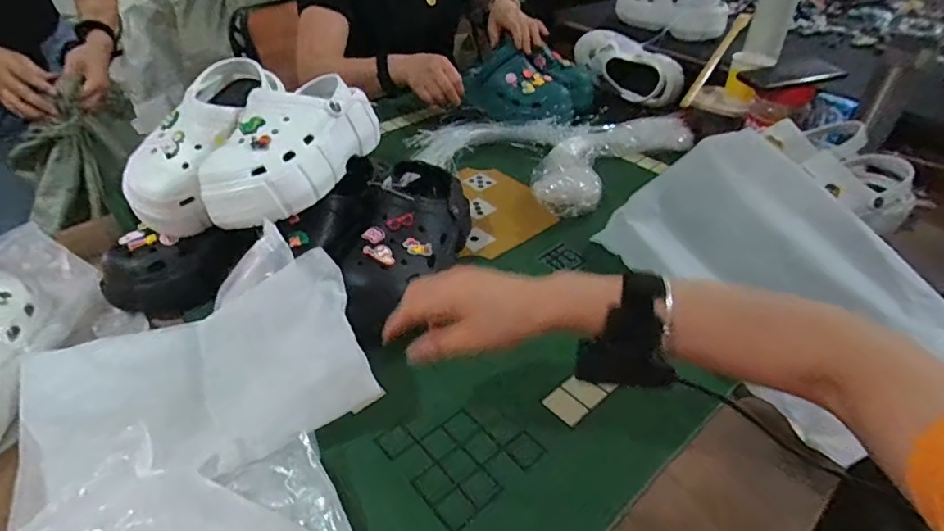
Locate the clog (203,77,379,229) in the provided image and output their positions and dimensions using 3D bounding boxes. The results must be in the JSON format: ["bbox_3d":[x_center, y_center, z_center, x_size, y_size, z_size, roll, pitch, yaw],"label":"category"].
[{"bbox_3d":[-0.215,-0.149,0.622,0.114,0.086,0.235,13,43,15],"label":"clog"}]

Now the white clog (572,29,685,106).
[{"bbox_3d":[0.386,-0.492,1.260,0.295,0.118,0.113,37,49,19],"label":"white clog"}]

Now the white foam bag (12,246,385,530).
[{"bbox_3d":[-0.256,0.114,0.486,0.310,0.045,0.161,-22,66,-4],"label":"white foam bag"}]

